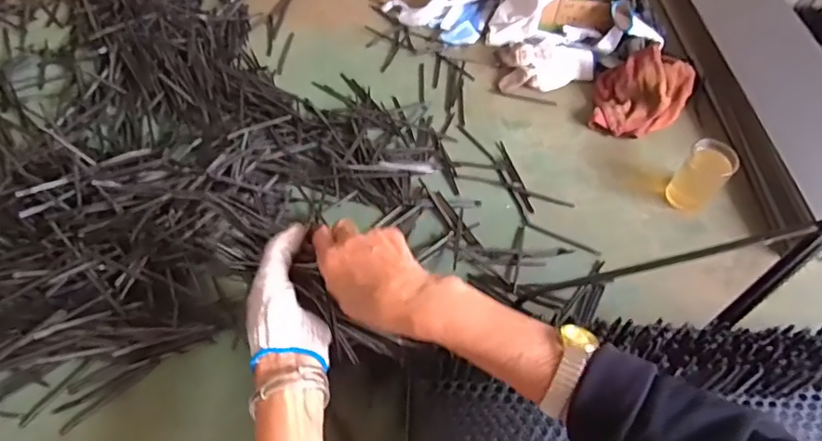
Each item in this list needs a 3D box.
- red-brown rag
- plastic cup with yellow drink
[{"bbox_3d":[0.351,-0.188,0.790,0.142,0.069,0.131,14,56,6],"label":"red-brown rag"},{"bbox_3d":[0.377,-0.055,0.696,0.056,0.073,0.067,37,61,20],"label":"plastic cup with yellow drink"}]

